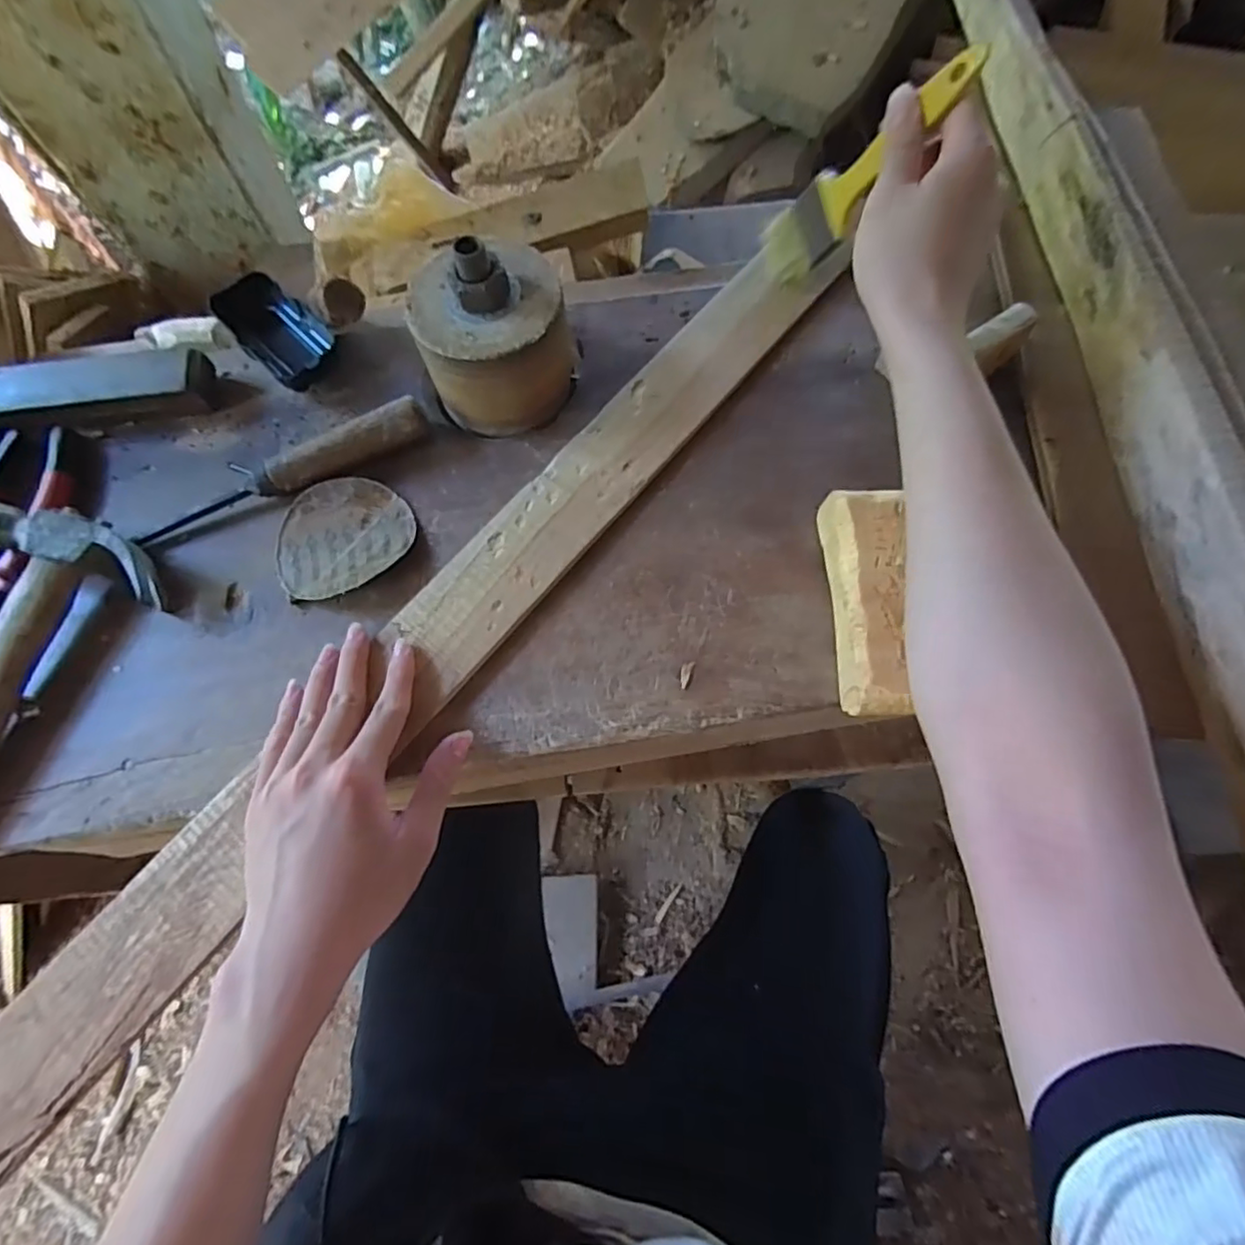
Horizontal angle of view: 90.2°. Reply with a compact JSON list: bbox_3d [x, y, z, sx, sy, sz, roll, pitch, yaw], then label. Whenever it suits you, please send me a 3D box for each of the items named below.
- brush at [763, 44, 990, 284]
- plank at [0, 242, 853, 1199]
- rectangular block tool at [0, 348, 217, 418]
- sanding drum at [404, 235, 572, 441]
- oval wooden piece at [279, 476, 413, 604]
[{"bbox_3d":[0.149,-0.279,0.394,0.010,0.168,0.045,-24,96,-24],"label":"brush"},{"bbox_3d":[-0.102,-0.002,0.388,0.071,0.015,0.711,38,76,12],"label":"plank"},{"bbox_3d":[-0.389,-0.168,0.437,0.183,0.024,0.035,-6,70,-3],"label":"rectangular block tool"},{"bbox_3d":[-0.085,-0.196,0.413,0.103,0.087,0.092,-9,70,-4],"label":"sanding drum"},{"bbox_3d":[-0.188,-0.057,0.413,0.084,0.012,0.090,39,74,13],"label":"oval wooden piece"}]

